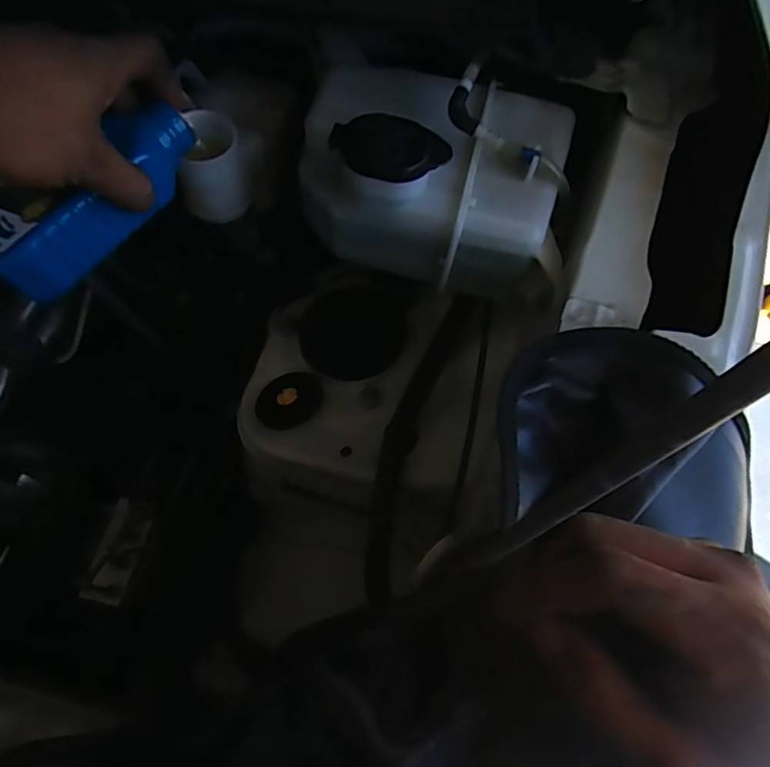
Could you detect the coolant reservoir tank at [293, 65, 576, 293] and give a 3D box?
[{"bbox_3d":[0.035,-0.137,0.365,0.173,0.098,0.132,9,66,1],"label":"coolant reservoir tank"}]

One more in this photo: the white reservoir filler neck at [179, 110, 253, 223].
[{"bbox_3d":[-0.121,-0.149,0.398,0.043,0.065,0.043,2,66,-2],"label":"white reservoir filler neck"}]

